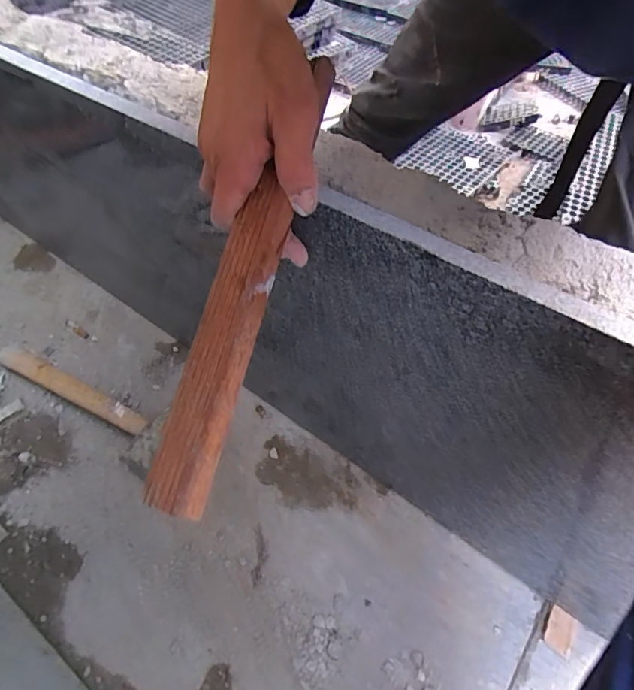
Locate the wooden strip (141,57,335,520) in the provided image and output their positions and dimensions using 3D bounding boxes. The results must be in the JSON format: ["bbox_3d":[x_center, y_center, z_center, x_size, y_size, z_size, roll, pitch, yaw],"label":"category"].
[{"bbox_3d":[-0.045,-0.050,0.288,0.037,0.014,0.300,14,76,5],"label":"wooden strip"}]

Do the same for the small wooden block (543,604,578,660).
[{"bbox_3d":[0.269,0.315,0.502,0.027,0.008,0.044,27,57,18],"label":"small wooden block"}]

